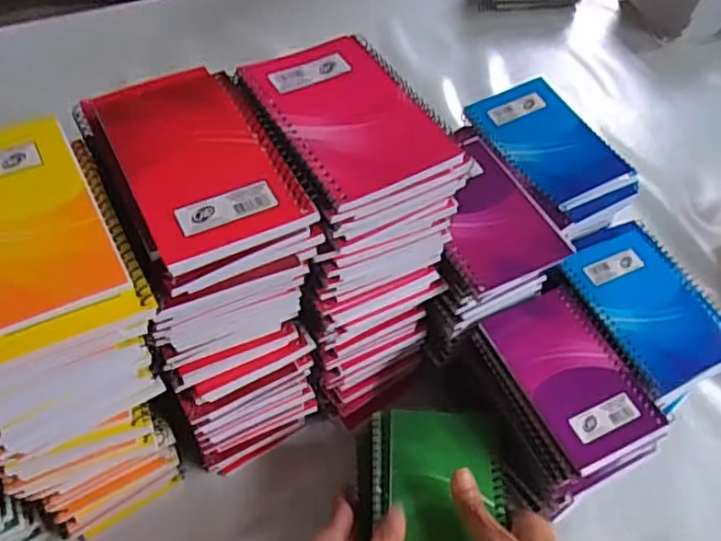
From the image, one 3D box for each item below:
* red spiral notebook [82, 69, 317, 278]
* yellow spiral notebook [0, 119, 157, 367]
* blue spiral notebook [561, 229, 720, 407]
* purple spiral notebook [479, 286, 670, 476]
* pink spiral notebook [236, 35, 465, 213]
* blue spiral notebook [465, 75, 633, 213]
[{"bbox_3d":[-0.094,-0.064,0.348,0.078,0.013,0.144,-24,57,-19],"label":"red spiral notebook"},{"bbox_3d":[-0.173,-0.021,0.317,0.088,0.013,0.143,-22,59,-21],"label":"yellow spiral notebook"},{"bbox_3d":[0.235,0.029,0.500,0.097,0.012,0.138,-17,54,-16],"label":"blue spiral notebook"},{"bbox_3d":[0.158,0.078,0.469,0.083,0.019,0.135,-18,54,-17],"label":"purple spiral notebook"},{"bbox_3d":[-0.006,-0.096,0.375,0.091,0.013,0.129,-25,58,-19],"label":"pink spiral notebook"},{"bbox_3d":[0.158,-0.110,0.526,0.089,0.013,0.140,-20,56,-17],"label":"blue spiral notebook"}]

